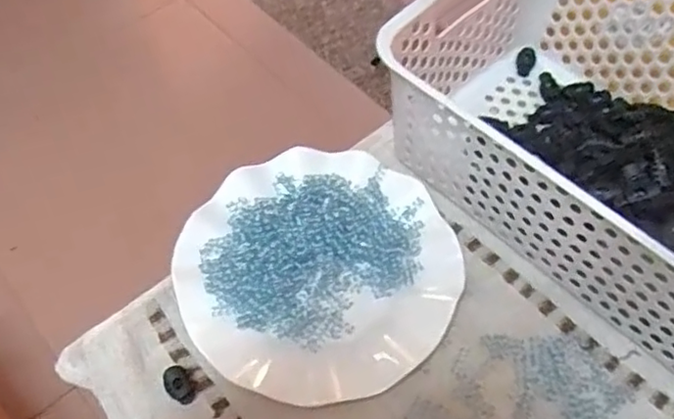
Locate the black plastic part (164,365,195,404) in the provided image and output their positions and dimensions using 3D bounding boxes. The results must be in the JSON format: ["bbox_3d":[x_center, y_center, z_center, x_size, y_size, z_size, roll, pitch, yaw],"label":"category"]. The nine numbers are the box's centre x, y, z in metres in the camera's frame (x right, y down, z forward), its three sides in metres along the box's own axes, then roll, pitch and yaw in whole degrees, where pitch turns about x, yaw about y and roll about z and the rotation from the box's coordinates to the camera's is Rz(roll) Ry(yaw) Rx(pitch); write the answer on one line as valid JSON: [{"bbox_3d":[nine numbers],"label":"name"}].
[{"bbox_3d":[-0.099,0.112,0.389,0.015,0.010,0.025,-27,61,-14],"label":"black plastic part"}]

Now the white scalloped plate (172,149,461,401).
[{"bbox_3d":[-0.011,0.038,0.418,0.179,0.030,0.178,-1,59,2],"label":"white scalloped plate"}]

